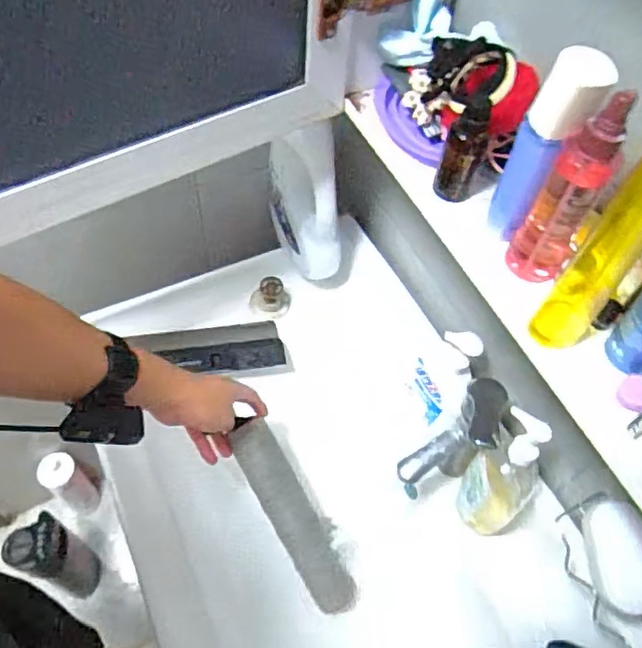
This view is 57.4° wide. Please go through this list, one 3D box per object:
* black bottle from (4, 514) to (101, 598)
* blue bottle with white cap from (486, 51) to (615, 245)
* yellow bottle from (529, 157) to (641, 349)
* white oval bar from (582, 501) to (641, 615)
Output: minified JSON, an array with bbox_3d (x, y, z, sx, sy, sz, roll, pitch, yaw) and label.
[{"bbox_3d":[-0.529,0.493,1.217,0.093,0.310,0.100,25,59,12],"label":"black bottle"},{"bbox_3d":[0.169,-0.128,0.451,0.046,0.166,0.037,21,58,10],"label":"blue bottle with white cap"},{"bbox_3d":[0.199,-0.060,0.383,0.041,0.210,0.058,34,61,17],"label":"yellow bottle"},{"bbox_3d":[0.288,0.223,0.565,0.059,0.028,0.096,-16,65,32],"label":"white oval bar"}]

